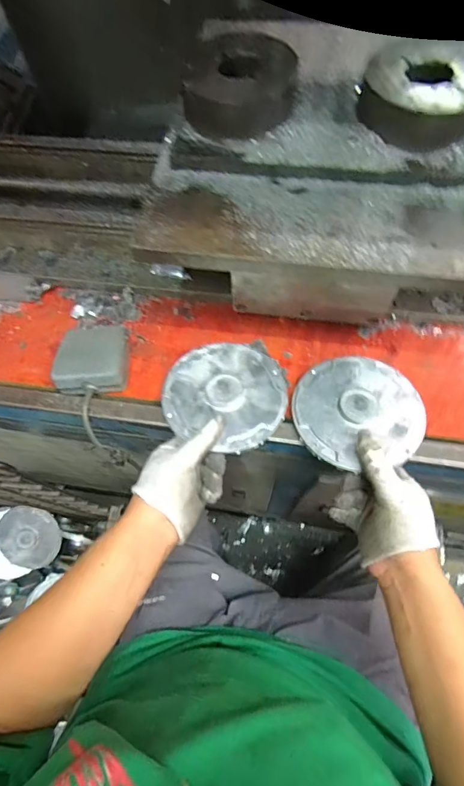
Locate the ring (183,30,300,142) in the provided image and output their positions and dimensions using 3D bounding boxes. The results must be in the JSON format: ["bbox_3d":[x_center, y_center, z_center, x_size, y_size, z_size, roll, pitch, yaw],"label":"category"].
[{"bbox_3d":[0.011,-0.302,0.386,0.098,0.040,0.107,-1,66,2],"label":"ring"}]

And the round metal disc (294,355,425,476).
[{"bbox_3d":[0.138,0.016,0.436,0.135,0.018,0.129,-1,66,2],"label":"round metal disc"}]

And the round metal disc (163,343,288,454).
[{"bbox_3d":[-0.007,-0.002,0.448,0.134,0.023,0.129,-1,66,2],"label":"round metal disc"}]

